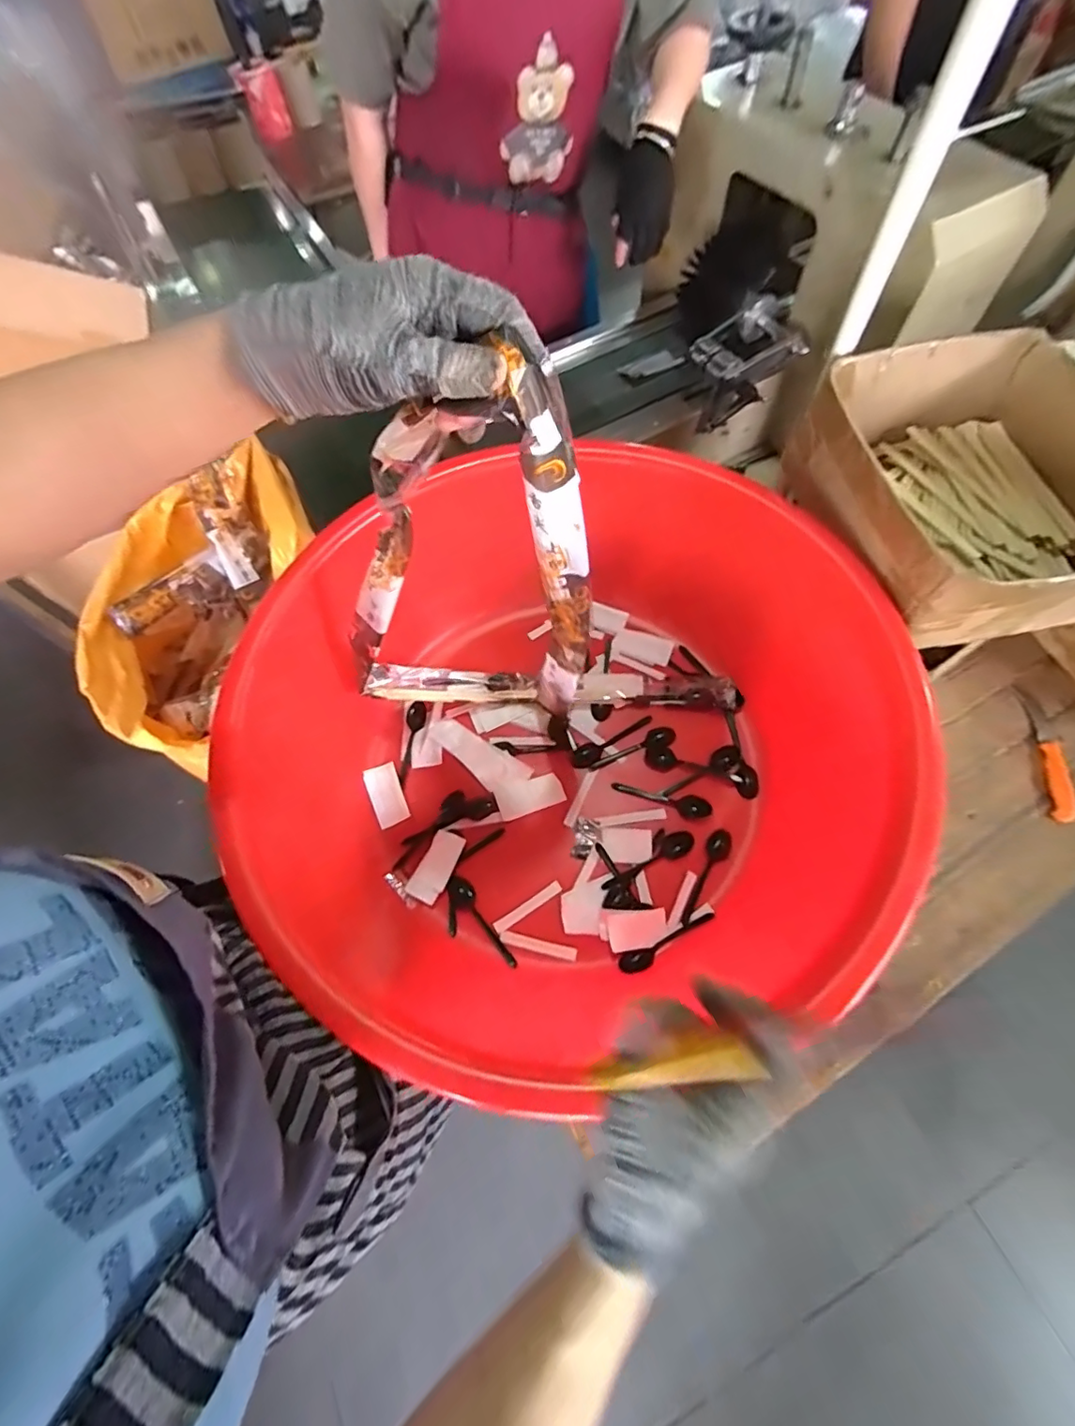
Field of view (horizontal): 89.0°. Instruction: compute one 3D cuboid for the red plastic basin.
[{"bbox_3d":[0.032,0.010,0.643,0.641,0.229,0.660,-1,65,3],"label":"red plastic basin"}]

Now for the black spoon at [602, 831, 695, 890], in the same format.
[{"bbox_3d":[0.134,0.180,0.660,0.123,0.013,0.028,-27,67,-9],"label":"black spoon"}]

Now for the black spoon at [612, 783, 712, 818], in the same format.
[{"bbox_3d":[0.158,0.111,0.695,0.123,0.007,0.026,9,66,7],"label":"black spoon"}]

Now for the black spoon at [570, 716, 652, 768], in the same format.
[{"bbox_3d":[0.101,0.039,0.730,0.121,0.007,0.026,-25,67,-8],"label":"black spoon"}]

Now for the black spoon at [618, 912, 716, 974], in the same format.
[{"bbox_3d":[0.150,0.263,0.620,0.124,0.016,0.022,-22,66,-7],"label":"black spoon"}]

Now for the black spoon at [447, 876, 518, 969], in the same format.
[{"bbox_3d":[-0.067,0.250,0.652,0.028,0.011,0.124,-36,69,-13],"label":"black spoon"}]

